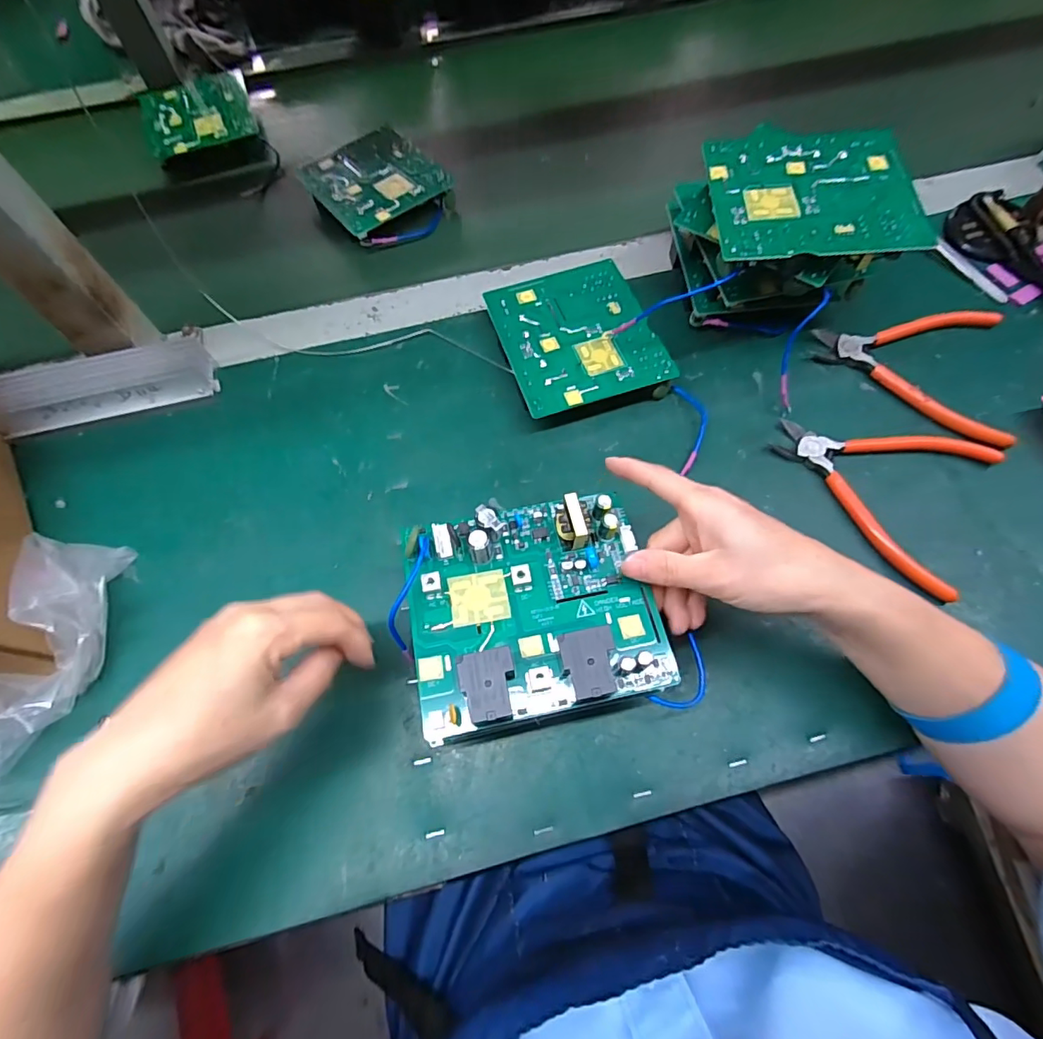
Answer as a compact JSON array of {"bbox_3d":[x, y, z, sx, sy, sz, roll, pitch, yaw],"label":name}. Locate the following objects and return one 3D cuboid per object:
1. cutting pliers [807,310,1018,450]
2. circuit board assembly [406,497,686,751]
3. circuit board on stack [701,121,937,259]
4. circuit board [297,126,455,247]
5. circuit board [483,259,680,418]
[{"bbox_3d":[0.299,-0.123,0.393,0.133,0.011,0.123,16,68,9],"label":"cutting pliers"},{"bbox_3d":[0.005,0.044,0.268,0.128,0.027,0.113,-13,66,-3],"label":"circuit board assembly"},{"bbox_3d":[0.194,-0.222,0.342,0.128,0.004,0.114,0,69,5],"label":"circuit board on stack"},{"bbox_3d":[-0.144,-0.331,0.500,0.113,0.019,0.138,-35,69,-12],"label":"circuit board"},{"bbox_3d":[0.042,-0.142,0.404,0.113,0.026,0.129,-18,67,-5],"label":"circuit board"}]

